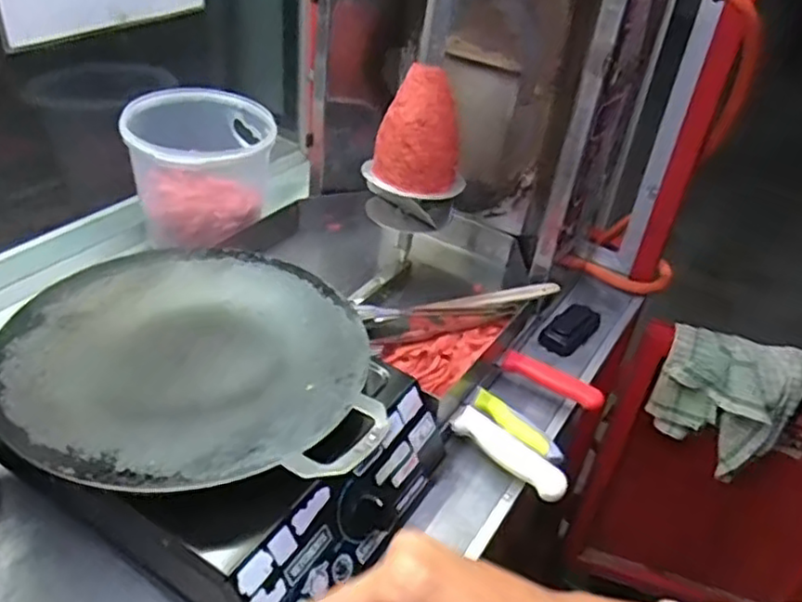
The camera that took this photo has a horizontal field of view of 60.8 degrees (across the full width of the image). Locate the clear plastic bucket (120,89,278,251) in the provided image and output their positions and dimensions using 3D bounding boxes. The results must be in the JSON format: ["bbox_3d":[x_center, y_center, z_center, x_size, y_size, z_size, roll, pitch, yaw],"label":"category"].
[{"bbox_3d":[-0.281,-0.189,0.984,0.194,0.165,0.193,-7,39,-19],"label":"clear plastic bucket"}]

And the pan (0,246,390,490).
[{"bbox_3d":[-0.198,0.047,0.651,0.331,0.020,0.320,5,37,-4],"label":"pan"}]

